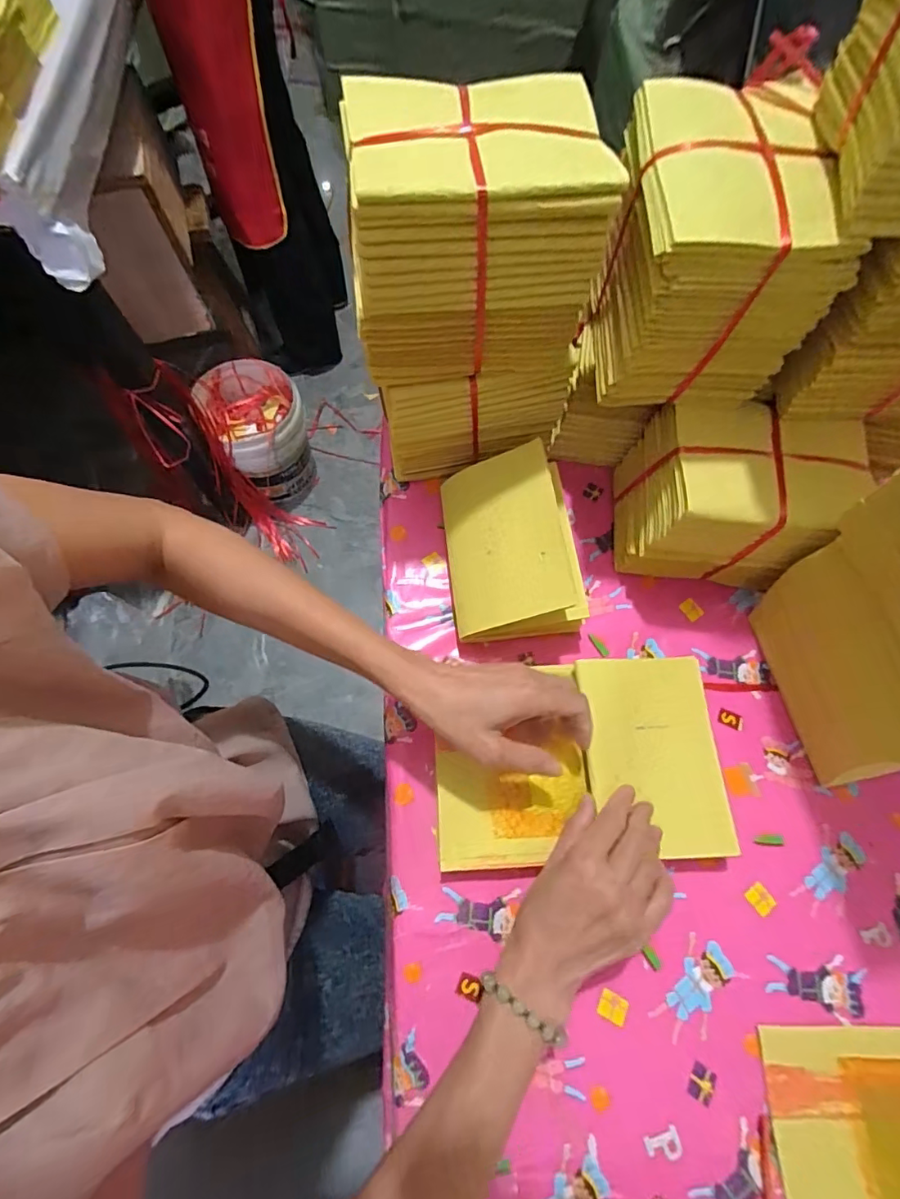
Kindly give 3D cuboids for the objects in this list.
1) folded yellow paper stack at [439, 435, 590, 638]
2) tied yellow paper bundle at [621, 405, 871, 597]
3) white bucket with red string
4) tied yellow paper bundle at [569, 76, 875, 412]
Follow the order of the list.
[{"bbox_3d":[0.057,-0.049,0.457,0.114,0.047,0.159,-15,74,28],"label":"folded yellow paper stack"},{"bbox_3d":[0.245,-0.092,0.464,0.148,0.140,0.122,6,69,0],"label":"tied yellow paper bundle"},{"bbox_3d":[-0.481,-0.423,1.316,0.218,0.274,0.252,-21,71,-10],"label":"white bucket with red string"},{"bbox_3d":[0.182,-0.249,0.373,0.121,0.147,0.154,0,69,-2],"label":"tied yellow paper bundle"}]

